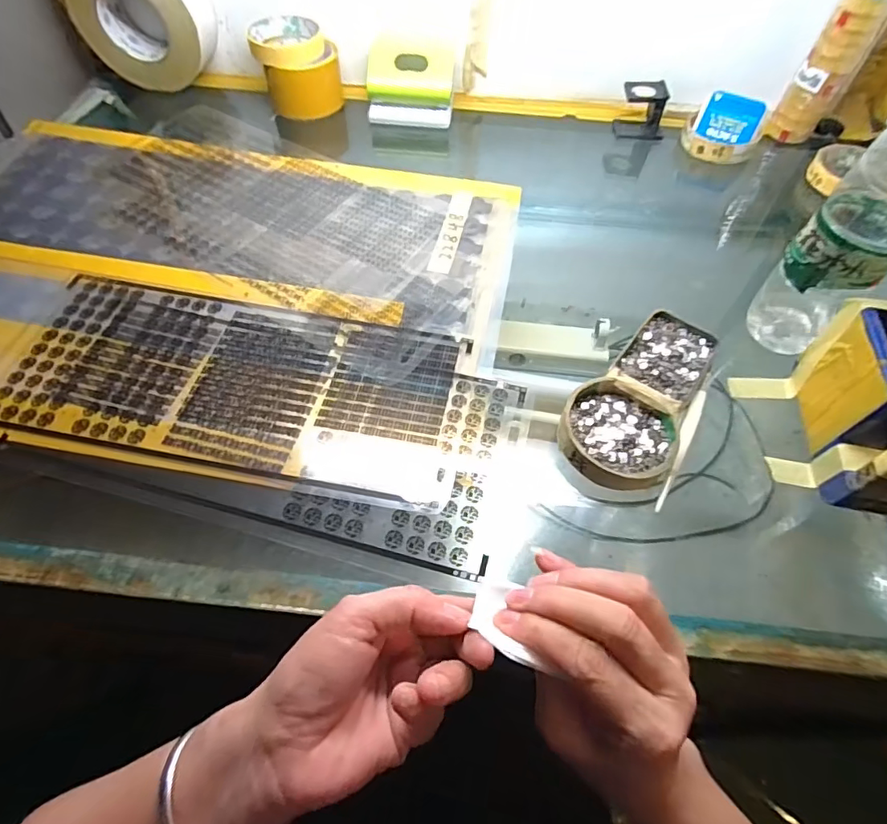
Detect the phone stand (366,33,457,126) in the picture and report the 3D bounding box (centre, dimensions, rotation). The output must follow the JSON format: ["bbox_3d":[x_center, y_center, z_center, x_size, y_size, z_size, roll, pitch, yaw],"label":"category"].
[{"bbox_3d":[-0.037,-0.385,0.605,0.098,0.076,0.043,0,57,-2],"label":"phone stand"}]

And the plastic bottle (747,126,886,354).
[{"bbox_3d":[0.295,-0.132,0.357,0.065,0.226,0.062,-38,65,-23],"label":"plastic bottle"}]

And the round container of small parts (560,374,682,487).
[{"bbox_3d":[0.126,0.017,0.374,0.080,0.015,0.080,1,57,-1],"label":"round container of small parts"}]

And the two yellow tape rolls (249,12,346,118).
[{"bbox_3d":[-0.173,-0.406,0.612,0.090,0.076,0.081,-19,59,-14],"label":"two yellow tape rolls"}]

